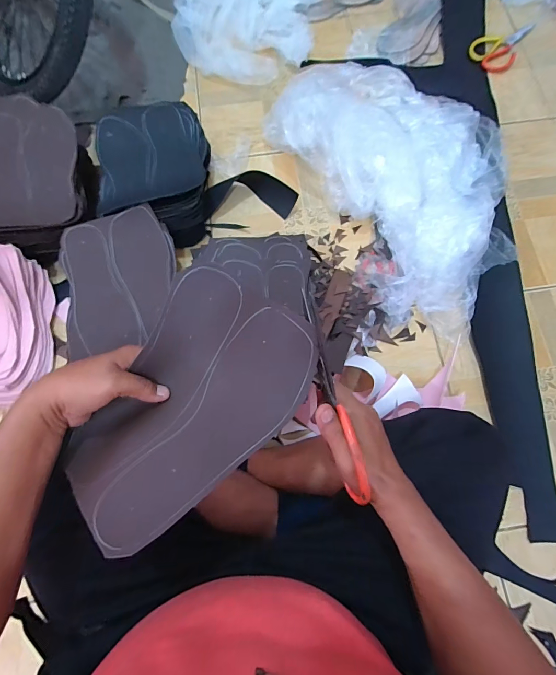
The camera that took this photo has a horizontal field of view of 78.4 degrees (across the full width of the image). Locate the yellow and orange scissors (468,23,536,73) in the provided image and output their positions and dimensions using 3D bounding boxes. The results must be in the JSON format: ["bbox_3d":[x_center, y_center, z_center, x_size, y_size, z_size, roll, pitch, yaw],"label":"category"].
[{"bbox_3d":[0.547,-0.725,0.836,0.107,0.007,0.196,37,78,9],"label":"yellow and orange scissors"}]

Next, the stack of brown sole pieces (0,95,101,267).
[{"bbox_3d":[-0.469,-0.295,0.648,0.218,0.121,0.296,-6,75,-1],"label":"stack of brown sole pieces"}]

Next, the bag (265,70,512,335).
[{"bbox_3d":[0.260,-0.339,0.674,0.382,0.118,0.642,-27,76,-7],"label":"bag"}]

